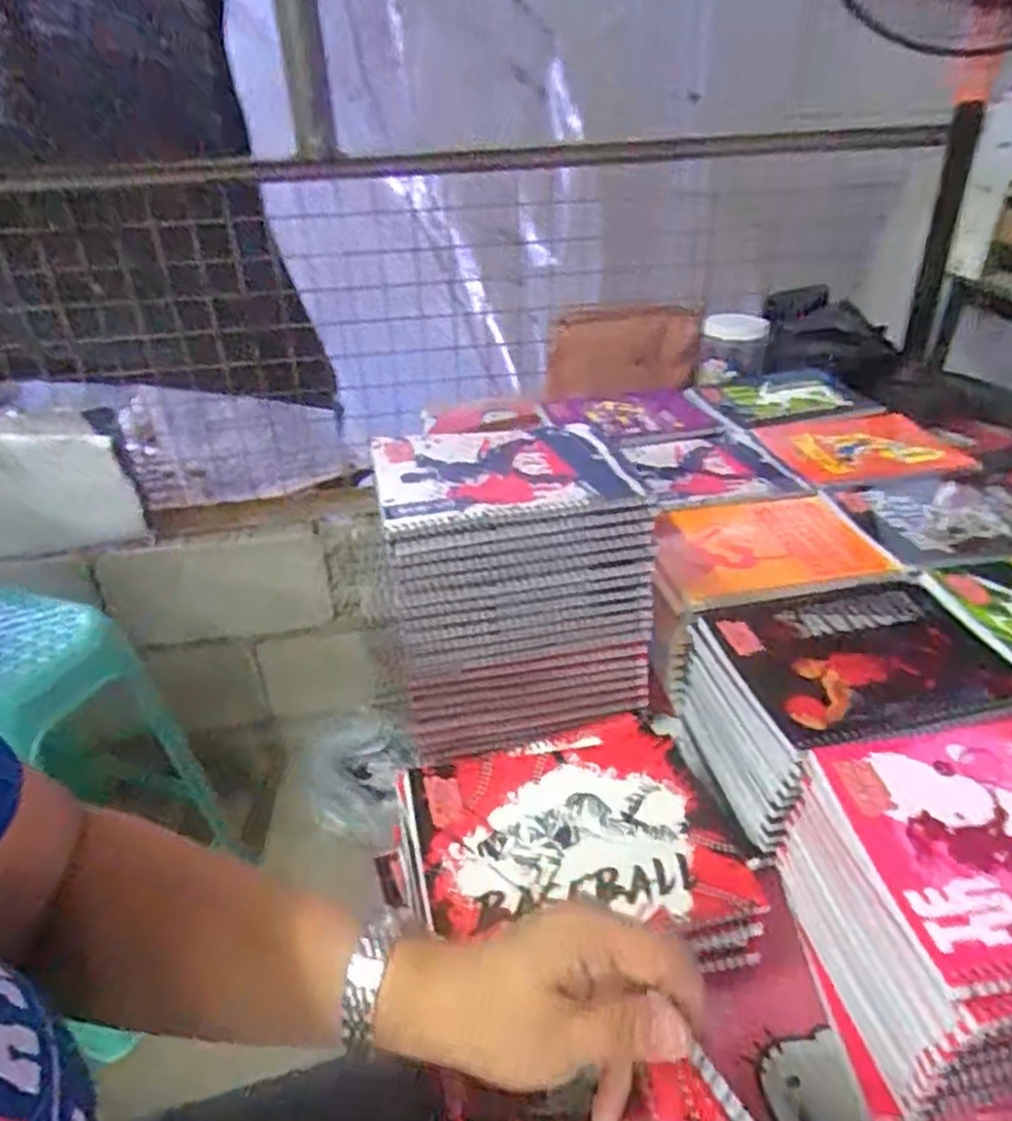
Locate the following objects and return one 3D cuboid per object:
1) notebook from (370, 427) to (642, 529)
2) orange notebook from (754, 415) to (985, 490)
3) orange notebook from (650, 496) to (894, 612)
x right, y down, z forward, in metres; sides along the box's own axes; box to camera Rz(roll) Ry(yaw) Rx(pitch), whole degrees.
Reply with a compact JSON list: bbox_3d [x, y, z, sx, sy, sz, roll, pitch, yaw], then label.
[{"bbox_3d":[-0.006,-0.073,0.606,0.191,0.010,0.140,-7,33,-7],"label":"notebook"},{"bbox_3d":[0.414,-0.134,0.878,0.197,0.011,0.145,-7,33,-7],"label":"orange notebook"},{"bbox_3d":[0.232,-0.013,0.700,0.197,0.016,0.152,-7,33,-7],"label":"orange notebook"}]

